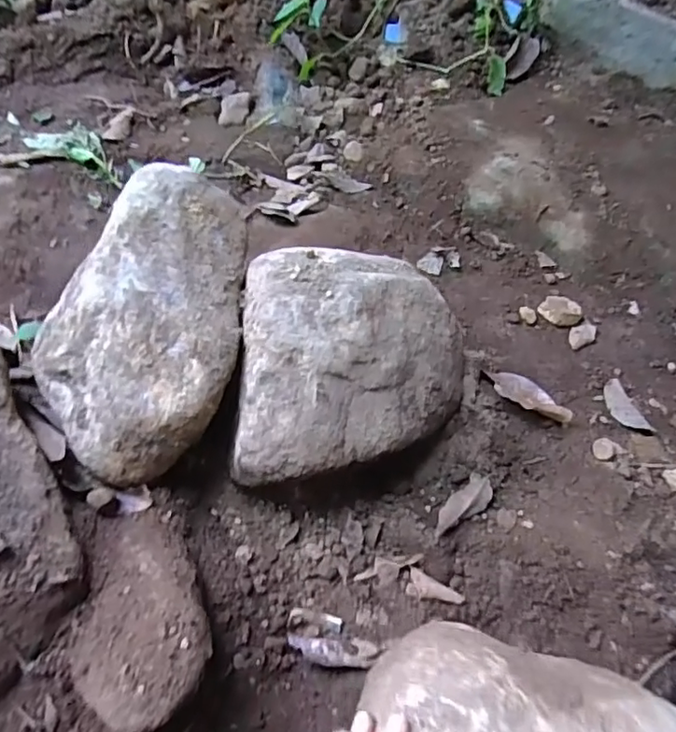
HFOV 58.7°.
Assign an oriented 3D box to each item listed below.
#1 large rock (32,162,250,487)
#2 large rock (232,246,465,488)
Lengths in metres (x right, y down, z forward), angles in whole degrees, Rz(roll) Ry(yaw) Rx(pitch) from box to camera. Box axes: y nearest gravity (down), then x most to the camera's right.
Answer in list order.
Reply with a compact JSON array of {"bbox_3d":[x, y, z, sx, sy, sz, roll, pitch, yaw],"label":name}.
[{"bbox_3d":[-0.191,-0.042,0.582,0.199,0.162,0.257,-1,53,-6],"label":"large rock"},{"bbox_3d":[0.017,-0.002,0.580,0.216,0.145,0.202,2,53,-4],"label":"large rock"}]

